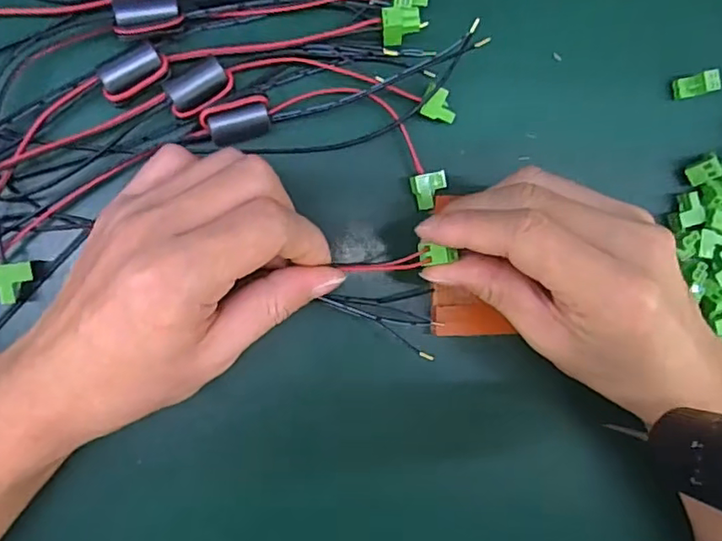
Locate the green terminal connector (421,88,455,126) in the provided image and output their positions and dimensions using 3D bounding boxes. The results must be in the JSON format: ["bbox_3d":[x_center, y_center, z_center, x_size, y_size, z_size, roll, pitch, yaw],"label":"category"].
[{"bbox_3d":[0.041,-0.084,0.302,0.018,0.010,0.014,18,90,-9],"label":"green terminal connector"}]

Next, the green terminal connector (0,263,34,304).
[{"bbox_3d":[-0.156,0.006,0.268,0.014,0.013,0.018,-4,93,-8],"label":"green terminal connector"}]

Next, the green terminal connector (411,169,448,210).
[{"bbox_3d":[0.035,-0.041,0.306,0.017,0.010,0.018,-12,94,-8],"label":"green terminal connector"}]

